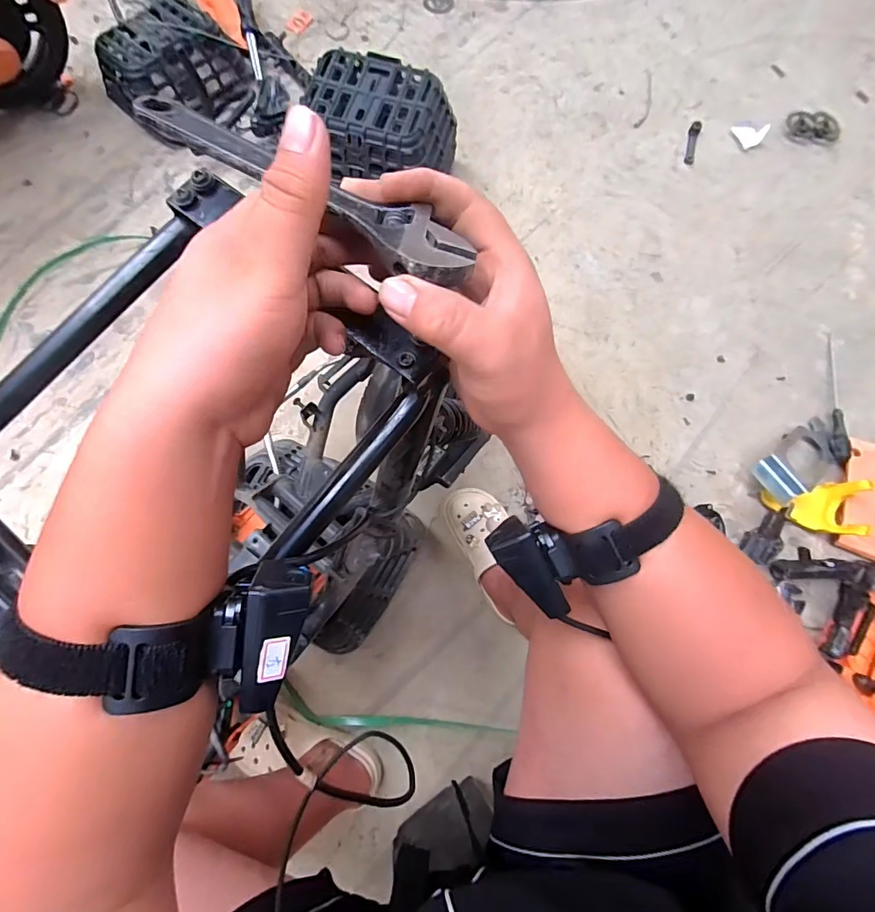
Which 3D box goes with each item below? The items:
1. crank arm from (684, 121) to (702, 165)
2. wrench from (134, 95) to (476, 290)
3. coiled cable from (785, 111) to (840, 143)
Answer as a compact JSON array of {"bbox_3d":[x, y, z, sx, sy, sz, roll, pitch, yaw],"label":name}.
[{"bbox_3d":[0.654,-0.804,1.147,0.028,0.022,0.143,17,76,3],"label":"crank arm"},{"bbox_3d":[-0.069,-0.136,0.221,0.197,0.016,0.041,31,77,10],"label":"wrench"},{"bbox_3d":[0.966,-0.847,1.151,0.130,0.028,0.078,11,76,2],"label":"coiled cable"}]

